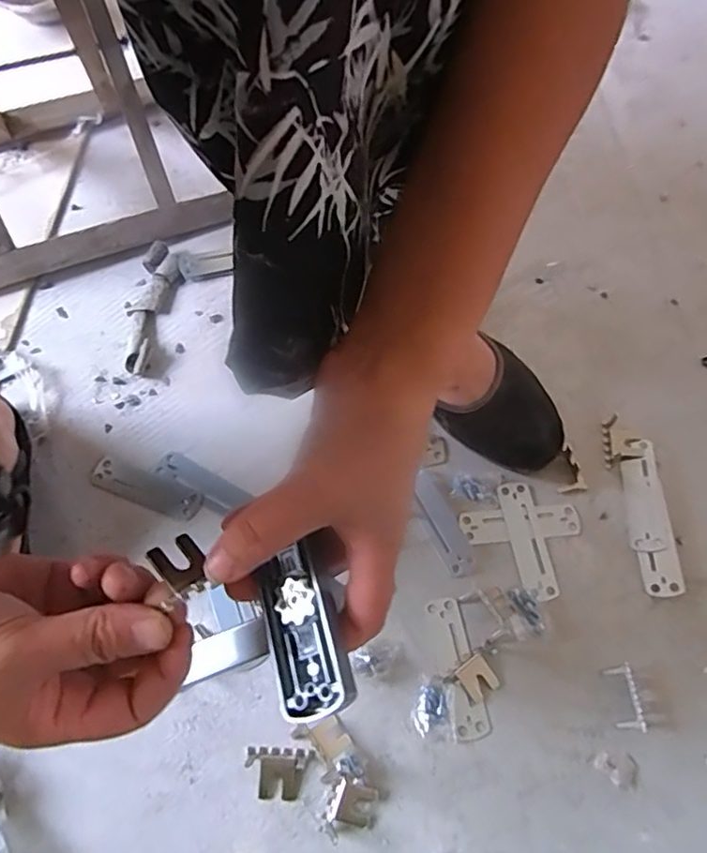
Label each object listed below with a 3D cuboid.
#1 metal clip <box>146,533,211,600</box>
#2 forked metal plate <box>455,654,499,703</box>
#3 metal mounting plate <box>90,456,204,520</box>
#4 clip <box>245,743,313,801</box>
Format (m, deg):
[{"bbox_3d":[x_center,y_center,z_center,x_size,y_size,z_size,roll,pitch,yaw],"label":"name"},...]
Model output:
[{"bbox_3d":[-0.075,0.063,0.260,0.019,0.008,0.028,-32,67,-14],"label":"metal clip"},{"bbox_3d":[0.088,0.180,0.424,0.023,0.004,0.025,-32,67,-14],"label":"forked metal plate"},{"bbox_3d":[-0.174,0.052,0.495,0.098,0.004,0.027,20,65,11],"label":"metal mounting plate"},{"bbox_3d":[-0.053,0.235,0.402,0.043,0.006,0.031,6,63,4],"label":"clip"}]

